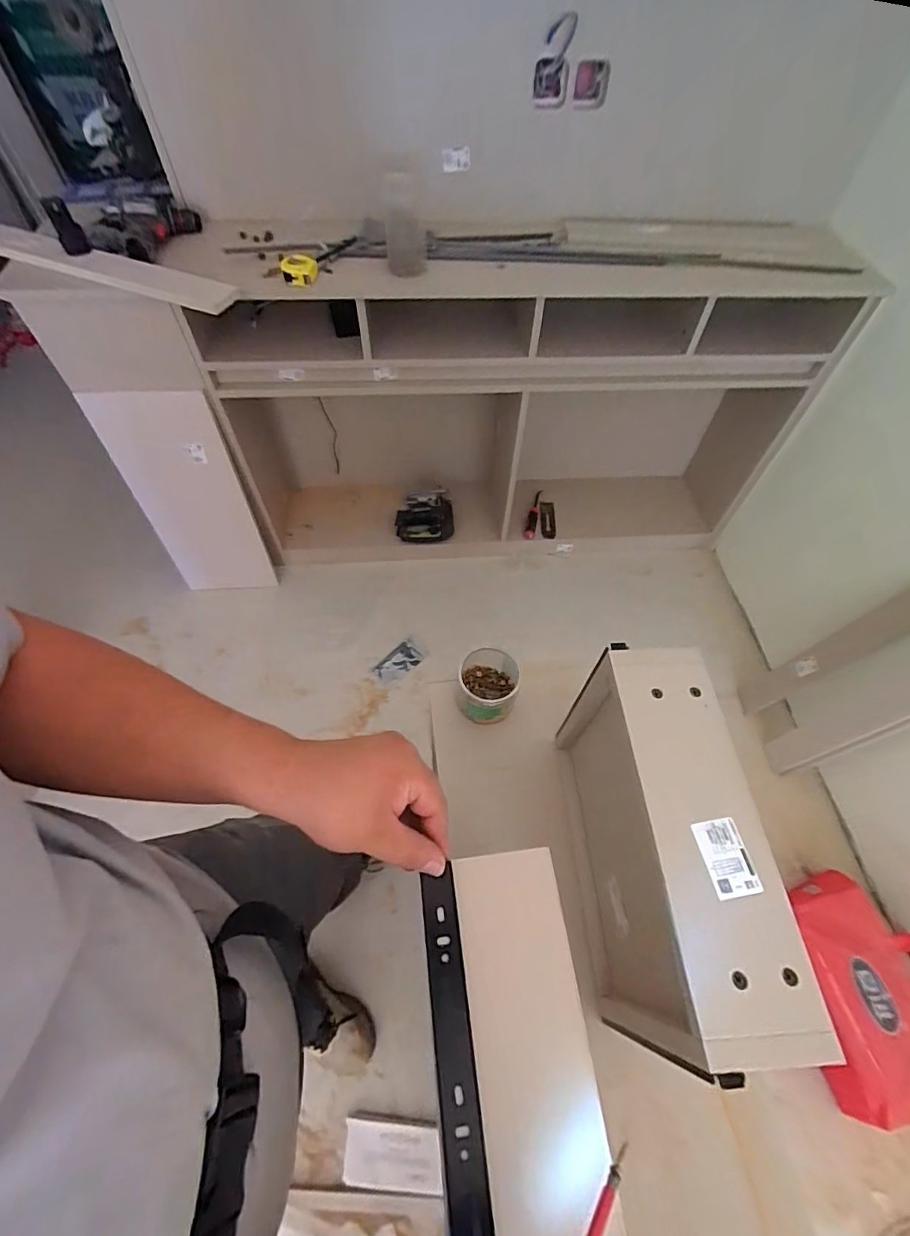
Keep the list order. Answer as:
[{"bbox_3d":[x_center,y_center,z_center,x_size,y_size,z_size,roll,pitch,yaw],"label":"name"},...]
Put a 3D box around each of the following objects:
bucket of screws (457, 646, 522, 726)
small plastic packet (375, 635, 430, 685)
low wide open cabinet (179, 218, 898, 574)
[{"bbox_3d":[0.051,0.106,0.782,0.088,0.086,0.101,13,58,7],"label":"bucket of screws"},{"bbox_3d":[-0.163,0.130,1.529,0.176,0.019,0.085,-37,65,-22],"label":"small plastic packet"},{"bbox_3d":[0.226,-0.589,1.527,1.652,0.993,0.359,-7,58,-6],"label":"low wide open cabinet"}]

